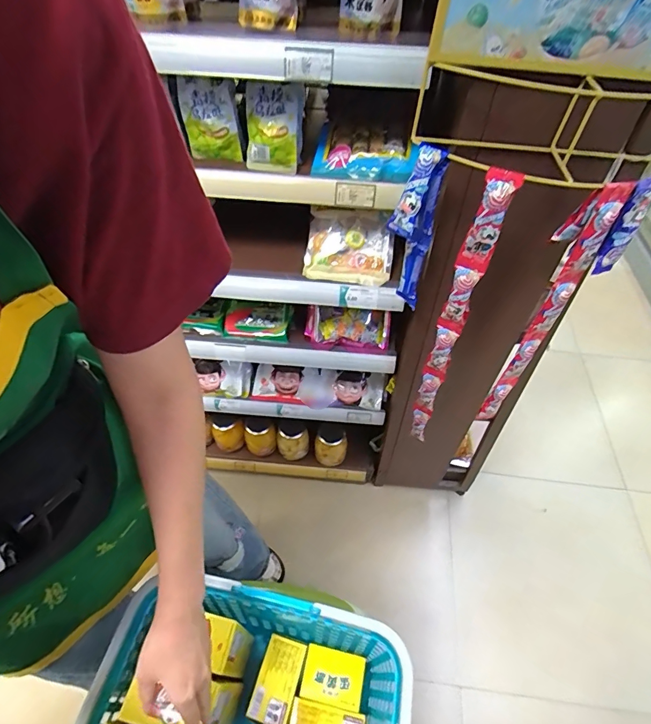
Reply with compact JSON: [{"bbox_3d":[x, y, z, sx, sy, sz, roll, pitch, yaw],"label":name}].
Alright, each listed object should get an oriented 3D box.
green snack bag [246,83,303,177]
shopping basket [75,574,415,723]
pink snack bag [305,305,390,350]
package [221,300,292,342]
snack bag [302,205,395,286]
[{"bbox_3d":[-0.077,-0.359,0.651,0.087,0.122,0.028,13,35,9],"label":"green snack bag"},{"bbox_3d":[-0.101,0.488,0.570,0.396,0.199,0.282,10,52,6],"label":"shopping basket"},{"bbox_3d":[0.044,-0.076,0.912,0.182,0.075,0.070,12,52,8],"label":"pink snack bag"},{"bbox_3d":[-0.154,-0.095,0.931,0.140,0.053,0.073,4,52,2],"label":"package"},{"bbox_3d":[0.044,-0.210,0.768,0.155,0.035,0.127,9,91,7],"label":"snack bag"}]

